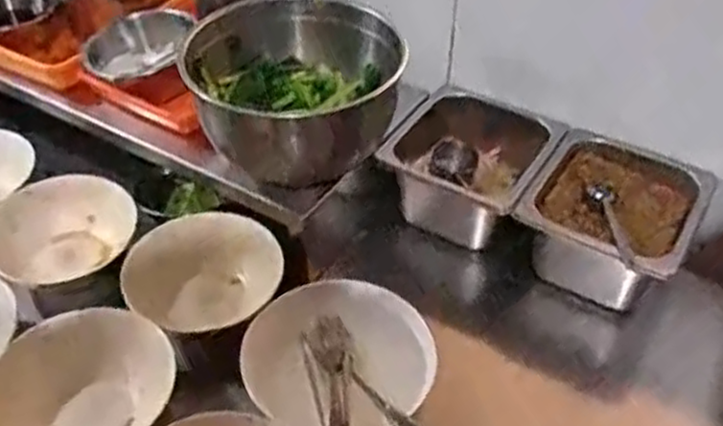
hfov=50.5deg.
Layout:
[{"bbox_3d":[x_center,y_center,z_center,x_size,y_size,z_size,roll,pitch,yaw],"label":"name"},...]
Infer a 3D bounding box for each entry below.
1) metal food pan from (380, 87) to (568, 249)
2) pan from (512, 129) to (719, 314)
[{"bbox_3d":[0.123,-0.042,0.883,0.161,0.116,0.173,23,48,22],"label":"metal food pan"},{"bbox_3d":[0.258,0.010,0.803,0.156,0.086,0.165,26,49,24],"label":"pan"}]

